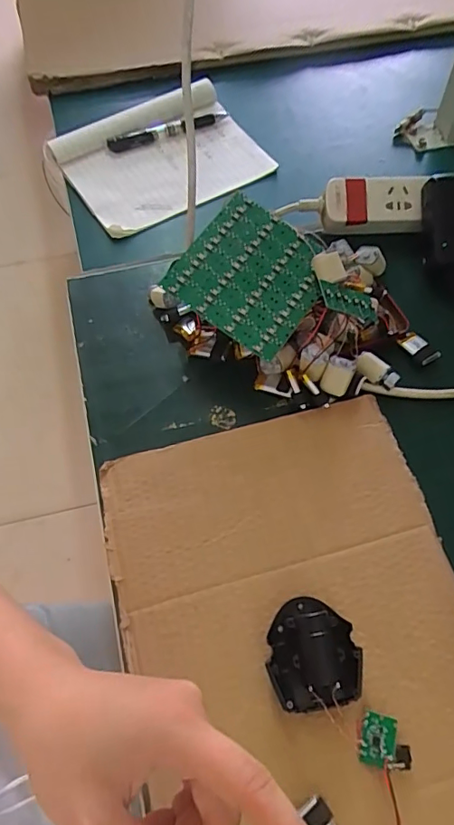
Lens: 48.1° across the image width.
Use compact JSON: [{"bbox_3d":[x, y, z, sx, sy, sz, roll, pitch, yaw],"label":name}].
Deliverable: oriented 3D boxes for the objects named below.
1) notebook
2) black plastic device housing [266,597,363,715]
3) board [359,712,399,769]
[{"bbox_3d":[-0.071,-0.278,0.541,0.195,0.026,0.157,-29,64,-15],"label":"notebook"},{"bbox_3d":[0.050,0.140,0.299,0.051,0.026,0.059,-10,61,-5],"label":"black plastic device housing"},{"bbox_3d":[0.085,0.183,0.285,0.018,0.005,0.025,13,61,8],"label":"board"}]

